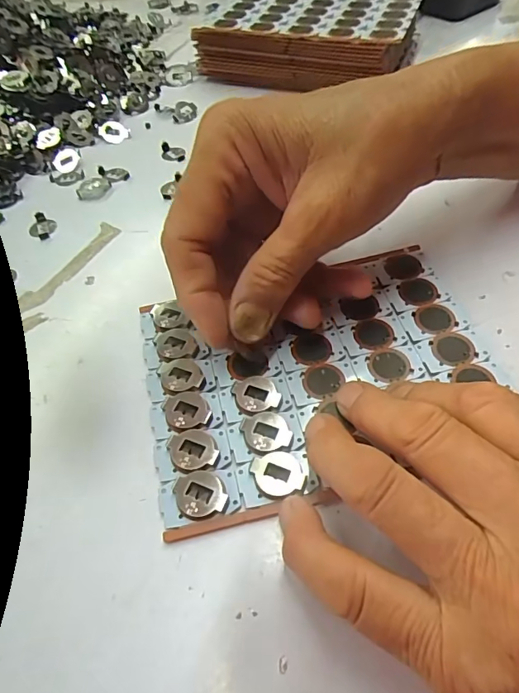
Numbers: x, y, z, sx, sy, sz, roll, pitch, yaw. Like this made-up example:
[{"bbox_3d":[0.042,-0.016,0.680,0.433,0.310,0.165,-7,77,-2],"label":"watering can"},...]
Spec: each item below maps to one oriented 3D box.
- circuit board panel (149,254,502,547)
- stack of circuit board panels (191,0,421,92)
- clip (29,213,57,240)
[{"bbox_3d":[0.025,0.010,0.206,0.148,0.005,0.111,-12,54,-5],"label":"circuit board panel"},{"bbox_3d":[0.045,-0.250,0.376,0.157,0.044,0.124,23,58,19],"label":"stack of circuit board panels"},{"bbox_3d":[-0.133,-0.074,0.284,0.016,0.005,0.023,-23,55,-13],"label":"clip"}]

